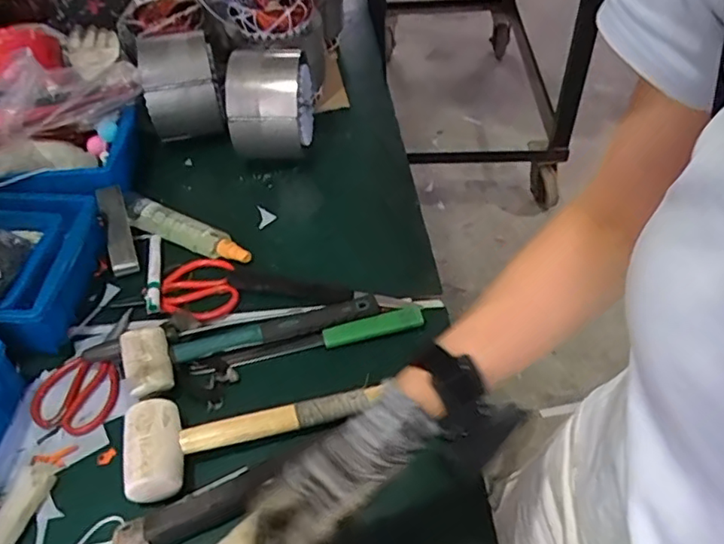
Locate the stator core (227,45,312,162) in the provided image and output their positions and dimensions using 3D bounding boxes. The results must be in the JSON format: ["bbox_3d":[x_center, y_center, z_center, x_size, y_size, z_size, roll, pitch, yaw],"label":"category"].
[{"bbox_3d":[-0.132,-0.251,0.891,0.106,0.148,0.163,0,47,4],"label":"stator core"}]

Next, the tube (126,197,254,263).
[{"bbox_3d":[-0.239,-0.056,0.795,0.196,0.036,0.039,20,52,20],"label":"tube"}]

